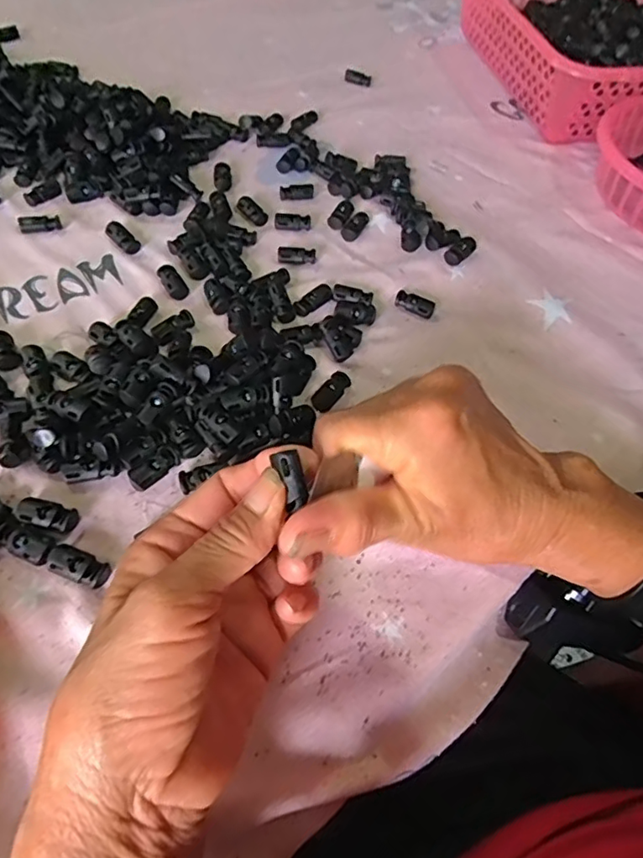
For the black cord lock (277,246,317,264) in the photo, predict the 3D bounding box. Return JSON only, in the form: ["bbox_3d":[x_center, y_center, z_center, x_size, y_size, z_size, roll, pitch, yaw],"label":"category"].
[{"bbox_3d":[-0.018,-0.127,0.400,0.028,0.008,0.011,1,56,-5],"label":"black cord lock"}]

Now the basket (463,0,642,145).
[{"bbox_3d":[0.273,-0.407,0.573,0.206,0.075,0.308,-8,57,-10],"label":"basket"}]

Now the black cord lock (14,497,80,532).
[{"bbox_3d":[-0.138,0.043,0.272,0.030,0.007,0.014,16,56,6],"label":"black cord lock"}]

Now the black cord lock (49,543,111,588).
[{"bbox_3d":[-0.115,0.065,0.259,0.029,0.006,0.013,20,56,9],"label":"black cord lock"}]

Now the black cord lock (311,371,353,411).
[{"bbox_3d":[0.006,-0.023,0.332,0.014,0.007,0.028,37,76,19],"label":"black cord lock"}]

